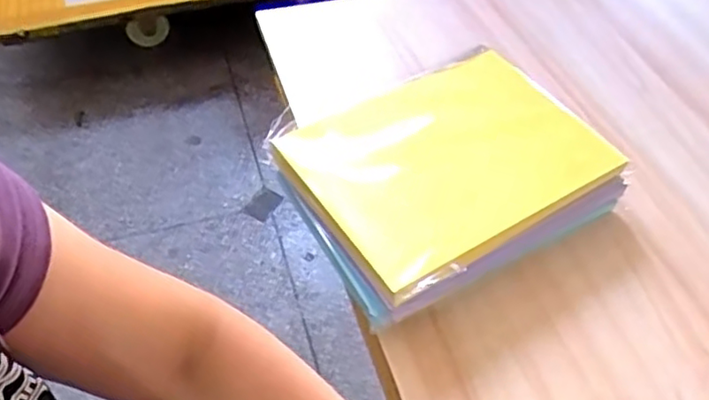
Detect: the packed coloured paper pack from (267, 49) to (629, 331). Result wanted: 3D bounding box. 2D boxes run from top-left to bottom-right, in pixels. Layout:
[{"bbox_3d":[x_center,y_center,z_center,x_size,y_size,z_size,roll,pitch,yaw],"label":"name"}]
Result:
[{"bbox_3d":[0.090,-0.038,0.662,0.288,0.073,0.238,-25,55,-22],"label":"packed coloured paper pack"}]

